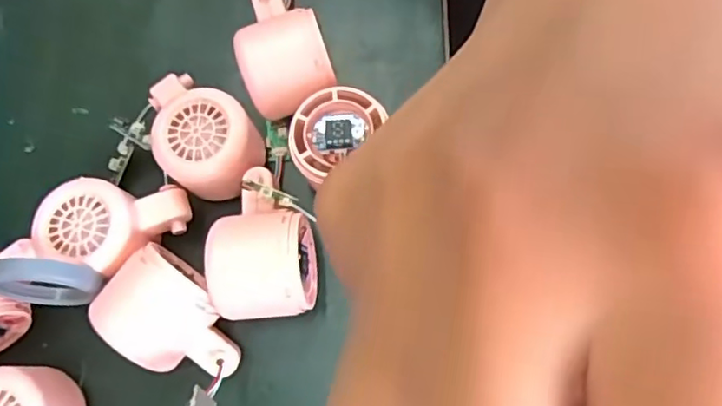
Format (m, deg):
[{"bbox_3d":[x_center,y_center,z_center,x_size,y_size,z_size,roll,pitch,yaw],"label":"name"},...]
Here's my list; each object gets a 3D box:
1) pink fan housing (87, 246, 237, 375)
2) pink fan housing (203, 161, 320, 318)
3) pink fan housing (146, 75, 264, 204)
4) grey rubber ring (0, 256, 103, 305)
[{"bbox_3d":[-0.100,0.067,0.341,0.073,0.057,0.055,33,79,14],"label":"pink fan housing"},{"bbox_3d":[-0.057,0.025,0.352,0.057,0.053,0.081,-4,74,5],"label":"pink fan housing"},{"bbox_3d":[-0.095,-0.037,0.381,0.057,0.061,0.085,-39,74,-5],"label":"pink fan housing"},{"bbox_3d":[-0.173,0.044,0.334,0.060,0.054,0.021,6,76,3],"label":"grey rubber ring"}]

